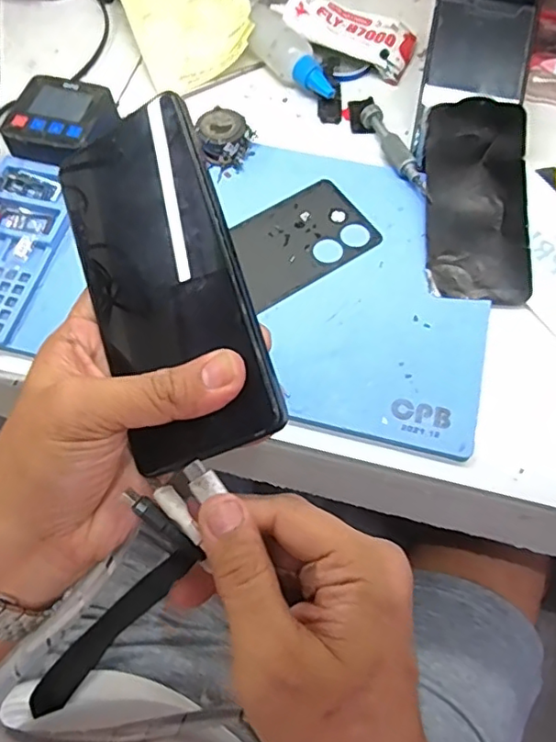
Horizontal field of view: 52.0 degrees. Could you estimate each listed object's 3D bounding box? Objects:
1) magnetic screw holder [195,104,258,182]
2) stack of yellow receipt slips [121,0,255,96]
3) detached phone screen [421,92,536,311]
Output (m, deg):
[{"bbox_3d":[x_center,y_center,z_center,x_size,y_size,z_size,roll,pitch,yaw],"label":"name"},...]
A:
[{"bbox_3d":[-0.040,-0.181,0.447,0.043,0.023,0.044,-6,65,-1],"label":"magnetic screw holder"},{"bbox_3d":[-0.081,-0.324,0.494,0.102,0.008,0.150,-22,87,2],"label":"stack of yellow receipt slips"},{"bbox_3d":[0.147,-0.127,0.419,0.074,0.008,0.161,5,74,5],"label":"detached phone screen"}]

